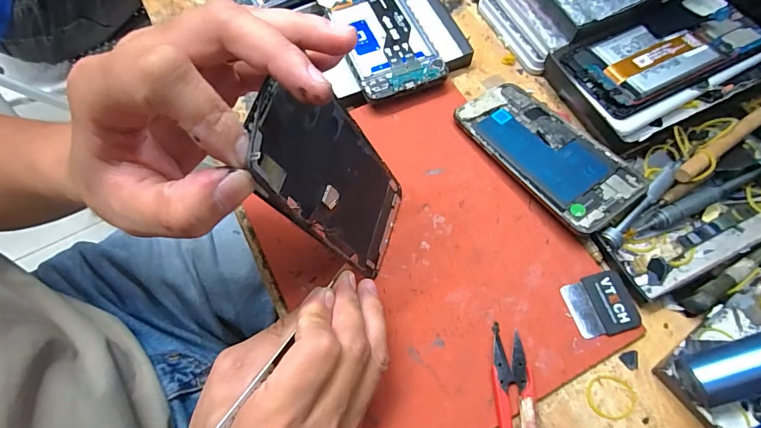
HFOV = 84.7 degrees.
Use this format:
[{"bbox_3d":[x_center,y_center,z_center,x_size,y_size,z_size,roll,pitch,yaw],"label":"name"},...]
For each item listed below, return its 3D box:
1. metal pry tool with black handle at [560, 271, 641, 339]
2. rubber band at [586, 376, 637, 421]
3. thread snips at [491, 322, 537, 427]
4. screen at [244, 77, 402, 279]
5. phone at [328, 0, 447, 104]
[{"bbox_3d":[0.147,0.061,0.278,0.041,0.006,0.039,-11,67,-4],"label":"metal pry tool with black handle"},{"bbox_3d":[0.145,0.114,0.260,0.030,0.004,0.025,4,67,3],"label":"rubber band"},{"bbox_3d":[0.082,0.123,0.252,0.023,0.009,0.104,-2,67,0],"label":"thread snips"},{"bbox_3d":[-0.021,-0.017,0.239,0.011,0.150,0.073,6,68,28],"label":"screen"},{"bbox_3d":[-0.005,-0.167,0.373,0.069,0.010,0.154,-21,69,-10],"label":"phone"}]

